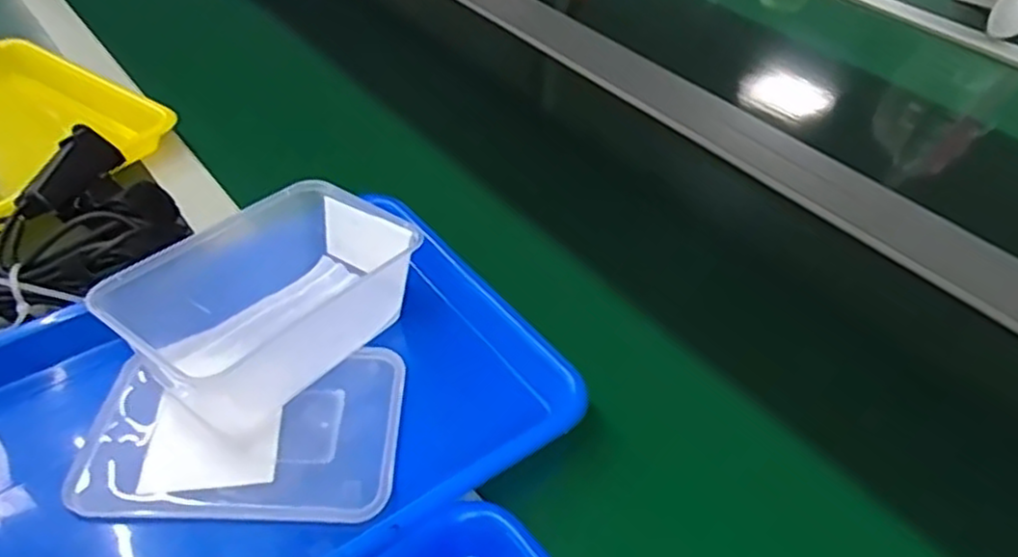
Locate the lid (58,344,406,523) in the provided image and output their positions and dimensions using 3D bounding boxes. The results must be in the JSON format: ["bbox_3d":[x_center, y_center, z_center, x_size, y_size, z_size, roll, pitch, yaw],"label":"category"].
[{"bbox_3d":[-0.150,0.086,0.402,0.171,0.008,0.108,1,43,-4],"label":"lid"}]

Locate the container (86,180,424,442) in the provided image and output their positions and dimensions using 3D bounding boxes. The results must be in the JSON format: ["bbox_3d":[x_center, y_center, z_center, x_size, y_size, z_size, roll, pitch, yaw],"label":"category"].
[{"bbox_3d":[-0.141,0.009,0.441,0.108,0.060,0.174,29,48,24],"label":"container"}]

